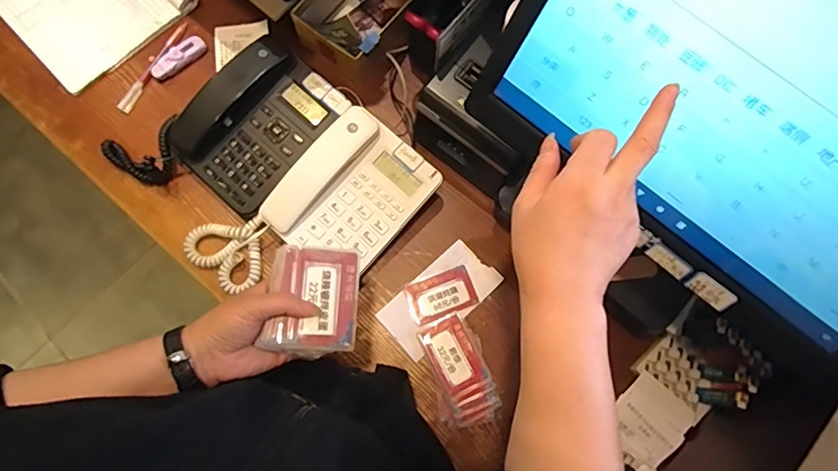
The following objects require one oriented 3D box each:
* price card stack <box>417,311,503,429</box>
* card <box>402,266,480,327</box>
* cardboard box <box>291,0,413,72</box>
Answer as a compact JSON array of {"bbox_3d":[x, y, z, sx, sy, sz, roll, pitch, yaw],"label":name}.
[{"bbox_3d":[0.048,0.165,0.611,0.070,0.020,0.128,-17,78,-5],"label":"price card stack"},{"bbox_3d":[0.029,0.076,0.638,0.086,0.004,0.053,-20,79,-6],"label":"card"},{"bbox_3d":[-0.077,-0.322,0.694,0.132,0.070,0.186,36,79,7],"label":"cardboard box"}]

